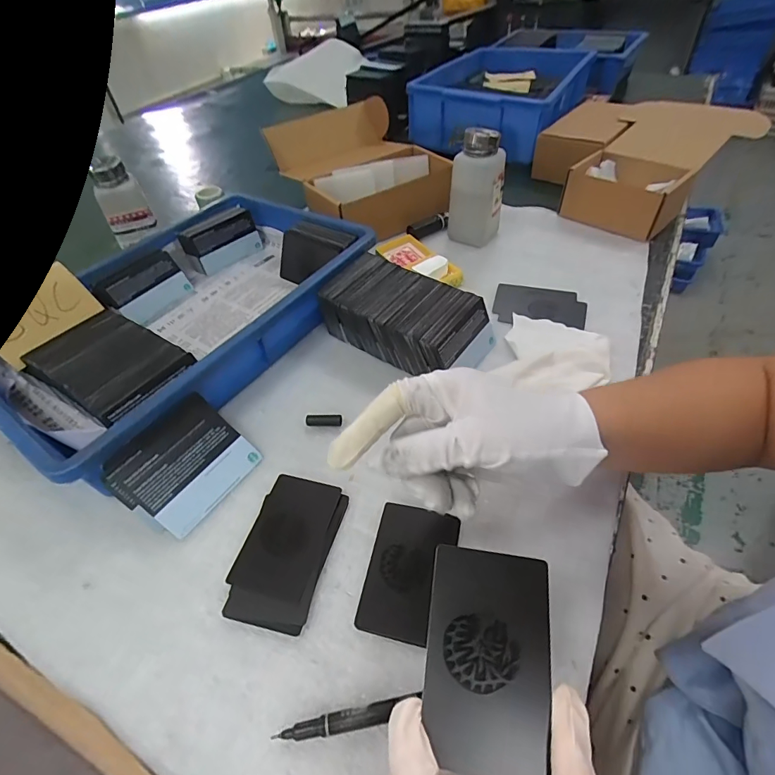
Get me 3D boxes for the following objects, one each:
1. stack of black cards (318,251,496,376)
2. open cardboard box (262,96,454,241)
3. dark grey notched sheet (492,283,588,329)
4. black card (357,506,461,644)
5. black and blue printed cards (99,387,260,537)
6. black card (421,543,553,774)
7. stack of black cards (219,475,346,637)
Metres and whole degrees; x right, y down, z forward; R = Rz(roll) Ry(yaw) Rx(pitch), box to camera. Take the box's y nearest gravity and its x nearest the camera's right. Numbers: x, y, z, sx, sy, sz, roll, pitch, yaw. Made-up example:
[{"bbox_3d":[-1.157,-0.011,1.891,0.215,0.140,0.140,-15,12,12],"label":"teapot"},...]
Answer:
[{"bbox_3d":[0.019,-0.070,0.423,0.156,0.052,0.089,25,54,24],"label":"stack of black cards"},{"bbox_3d":[-0.036,-0.305,0.598,0.182,0.099,0.194,-25,51,-17],"label":"open cardboard box"},{"bbox_3d":[0.165,-0.089,0.464,0.094,0.005,0.071,13,50,16],"label":"dark grey notched sheet"},{"bbox_3d":[0.014,0.121,0.285,0.052,0.005,0.082,13,56,11],"label":"black card"},{"bbox_3d":[-0.155,0.059,0.329,0.079,0.004,0.089,44,58,-4],"label":"black and blue printed cards"},{"bbox_3d":[0.045,0.118,0.191,0.054,0.004,0.084,7,61,6],"label":"black card"},{"bbox_3d":[-0.070,0.110,0.299,0.060,0.011,0.102,8,49,12],"label":"stack of black cards"}]

